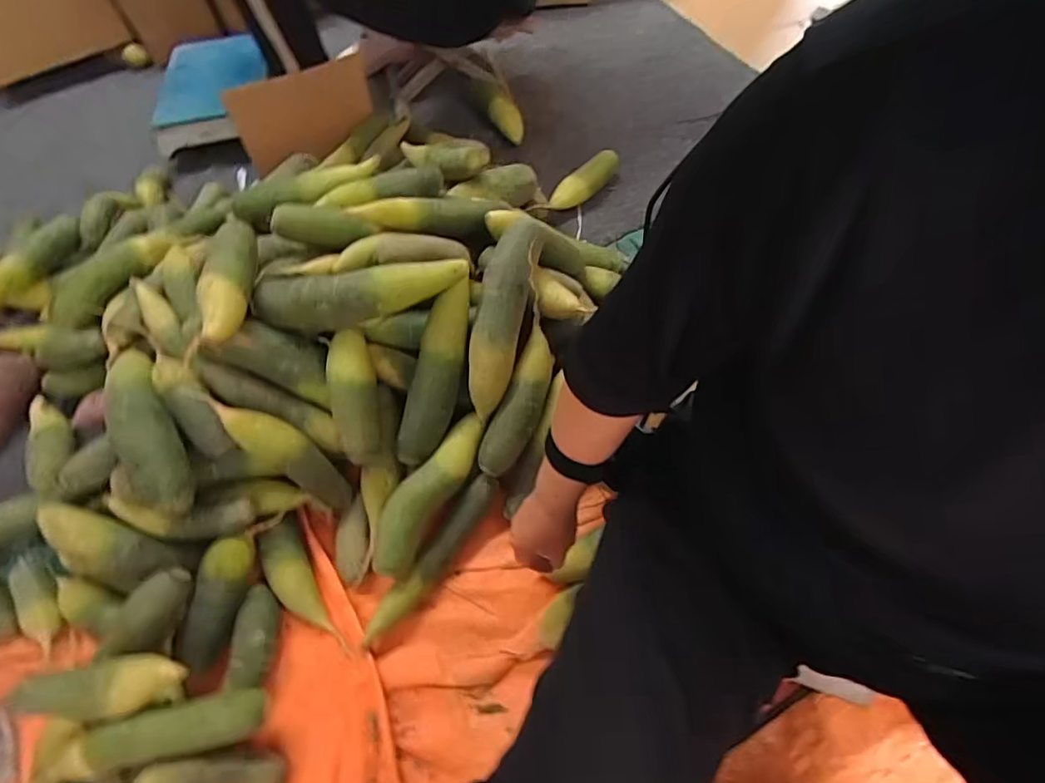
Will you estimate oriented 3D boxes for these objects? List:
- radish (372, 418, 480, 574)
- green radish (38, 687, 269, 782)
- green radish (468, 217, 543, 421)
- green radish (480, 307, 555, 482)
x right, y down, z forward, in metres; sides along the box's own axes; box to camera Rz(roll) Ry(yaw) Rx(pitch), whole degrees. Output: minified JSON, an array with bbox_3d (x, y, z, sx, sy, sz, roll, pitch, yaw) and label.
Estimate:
[{"bbox_3d":[-0.126,0.131,0.740,0.058,0.065,0.233,28,64,16],"label":"radish"},{"bbox_3d":[-0.414,0.381,0.609,0.253,0.054,0.051,-11,61,-6],"label":"green radish"},{"bbox_3d":[-0.030,-0.098,0.729,0.062,0.054,0.266,12,93,8],"label":"green radish"},{"bbox_3d":[0.002,0.006,0.751,0.061,0.048,0.224,19,83,11],"label":"green radish"}]

